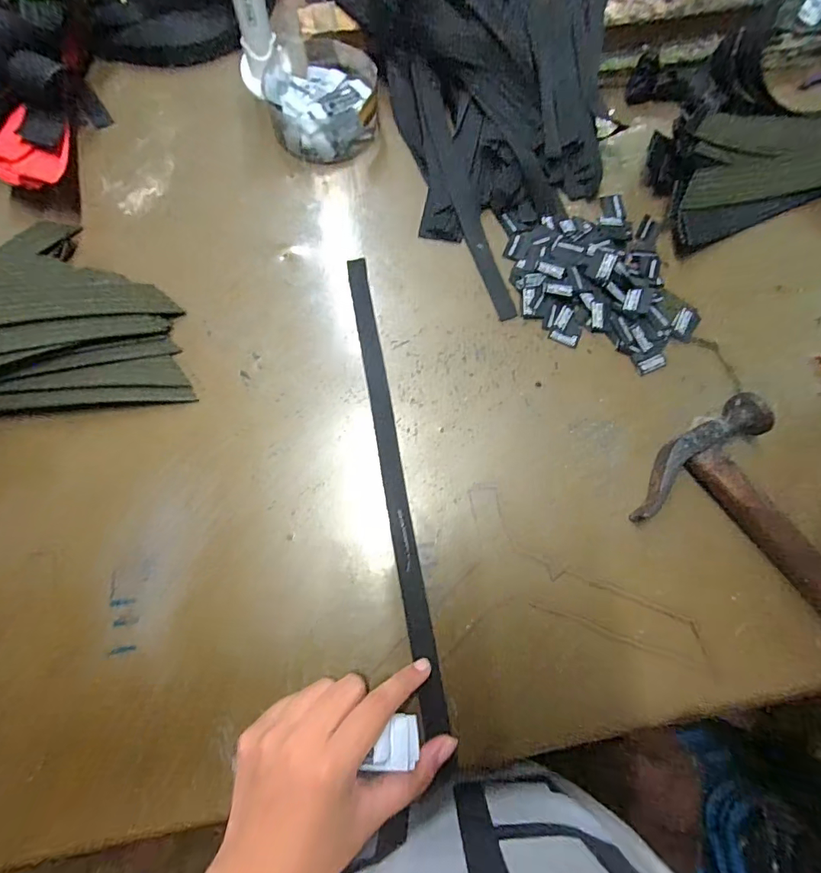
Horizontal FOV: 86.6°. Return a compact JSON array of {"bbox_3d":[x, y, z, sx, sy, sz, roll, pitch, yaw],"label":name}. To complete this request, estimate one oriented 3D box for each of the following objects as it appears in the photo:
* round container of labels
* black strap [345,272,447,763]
[{"bbox_3d":[-0.079,-0.309,0.394,0.095,0.035,0.118,-1,75,-1],"label":"round container of labels"},{"bbox_3d":[-0.014,0.020,0.321,0.015,0.004,0.347,-7,75,-11],"label":"black strap"}]

